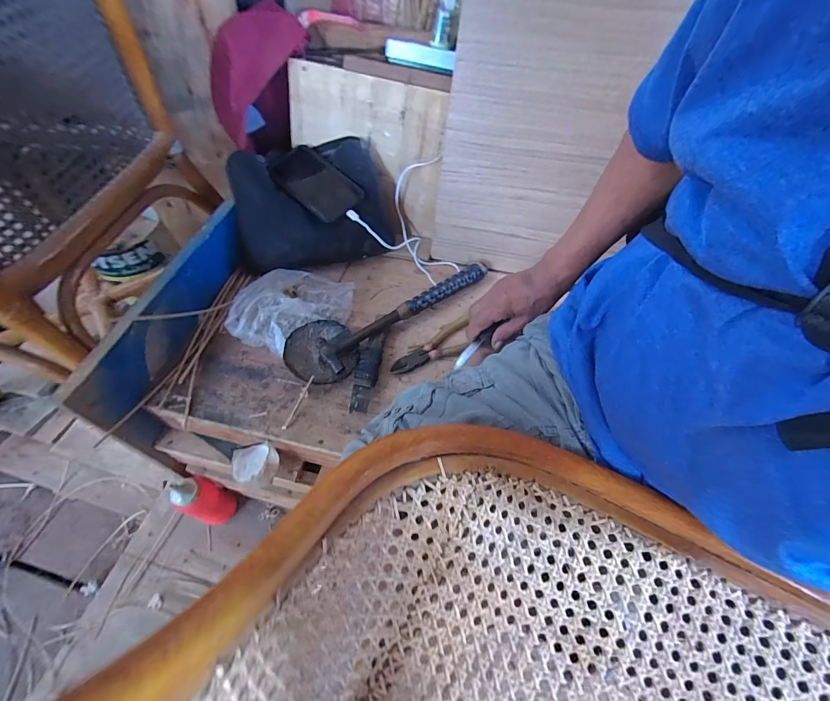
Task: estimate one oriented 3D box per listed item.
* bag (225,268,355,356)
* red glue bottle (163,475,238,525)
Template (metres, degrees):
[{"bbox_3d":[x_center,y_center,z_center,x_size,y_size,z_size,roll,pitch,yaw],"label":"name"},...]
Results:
[{"bbox_3d":[-0.174,-0.068,0.528,0.182,0.049,0.103,-31,63,-22],"label":"bag"},{"bbox_3d":[-0.331,0.240,0.584,0.043,0.176,0.052,17,57,9],"label":"red glue bottle"}]

